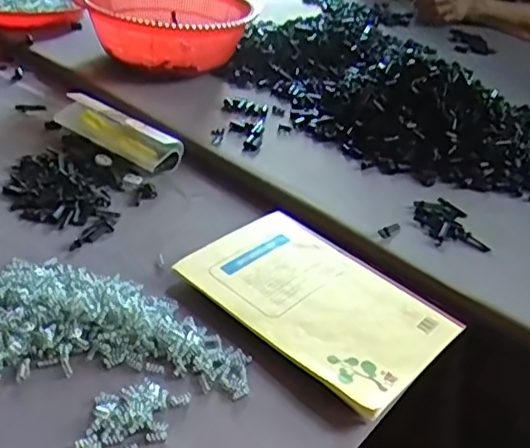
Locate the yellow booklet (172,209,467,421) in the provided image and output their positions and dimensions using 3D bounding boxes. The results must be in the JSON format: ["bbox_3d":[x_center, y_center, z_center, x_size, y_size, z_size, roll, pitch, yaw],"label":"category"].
[{"bbox_3d":[0.044,0.054,0.510,0.208,0.012,0.142,33,40,30],"label":"yellow booklet"}]

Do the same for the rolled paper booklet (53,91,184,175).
[{"bbox_3d":[-0.165,-0.105,0.681,0.156,0.028,0.041,27,37,23],"label":"rolled paper booklet"}]

